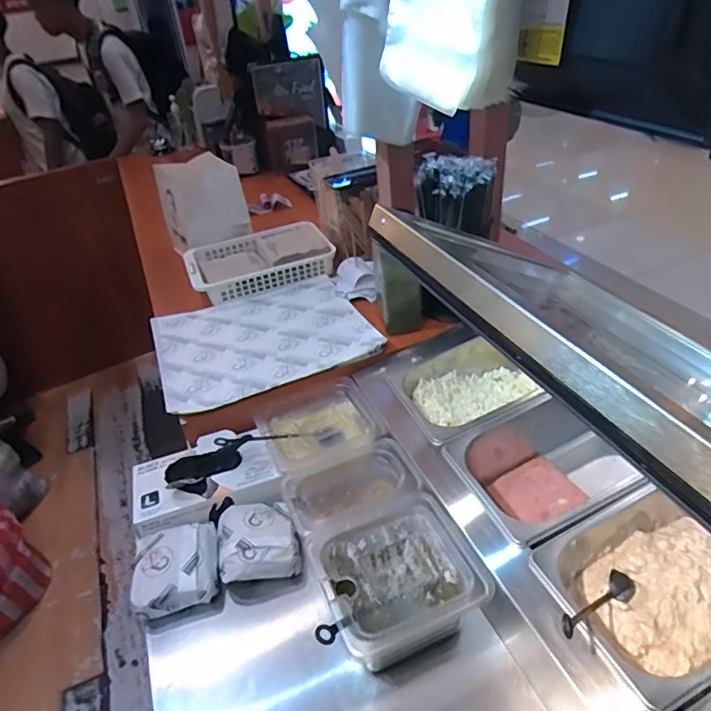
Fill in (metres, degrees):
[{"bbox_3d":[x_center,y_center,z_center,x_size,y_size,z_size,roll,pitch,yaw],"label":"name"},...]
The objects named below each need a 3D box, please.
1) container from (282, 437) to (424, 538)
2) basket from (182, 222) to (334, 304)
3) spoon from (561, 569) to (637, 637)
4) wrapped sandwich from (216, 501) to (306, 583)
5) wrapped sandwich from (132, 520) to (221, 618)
[{"bbox_3d":[-0.005,0.192,0.722,0.173,0.072,0.117,-21,39,-18],"label":"container"},{"bbox_3d":[-0.213,-0.213,1.152,0.300,0.061,0.209,-17,38,-12],"label":"basket"},{"bbox_3d":[0.248,0.253,0.530,0.027,0.029,0.180,29,11,38],"label":"spoon"},{"bbox_3d":[-0.134,0.249,0.718,0.108,0.046,0.108,-12,37,-6],"label":"wrapped sandwich"},{"bbox_3d":[-0.238,0.278,0.697,0.110,0.037,0.109,-16,38,-11],"label":"wrapped sandwich"}]

